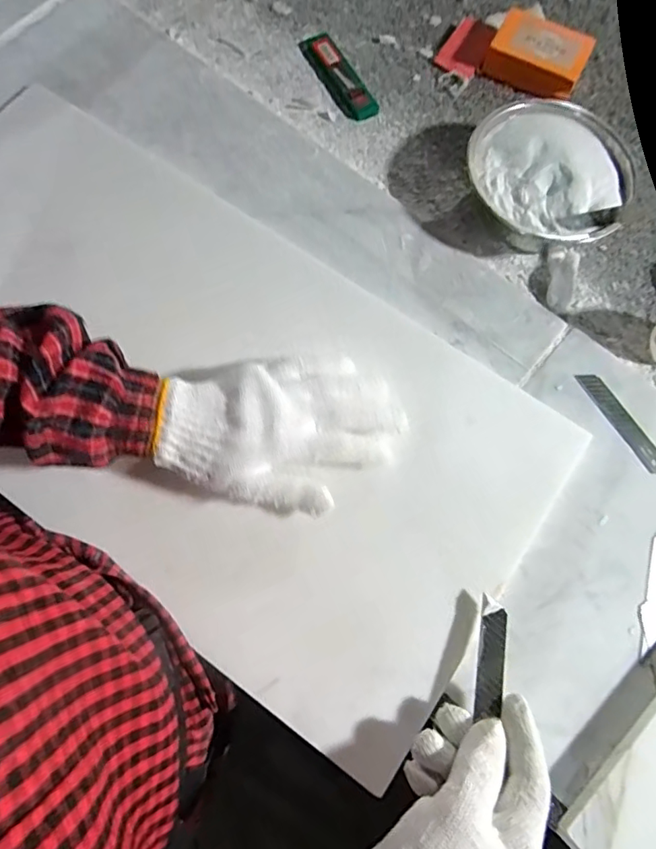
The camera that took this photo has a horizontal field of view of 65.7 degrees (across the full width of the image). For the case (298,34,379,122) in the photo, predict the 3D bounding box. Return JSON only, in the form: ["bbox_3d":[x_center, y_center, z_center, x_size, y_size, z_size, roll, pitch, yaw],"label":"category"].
[{"bbox_3d":[0.011,-0.353,0.515,0.038,0.008,0.112,-25,74,-7],"label":"case"}]

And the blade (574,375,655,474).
[{"bbox_3d":[0.245,-0.001,0.421,0.019,0.004,0.099,-30,75,-8],"label":"blade"}]

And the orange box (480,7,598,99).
[{"bbox_3d":[0.212,-0.373,0.511,0.092,0.033,0.055,22,75,7],"label":"orange box"}]

